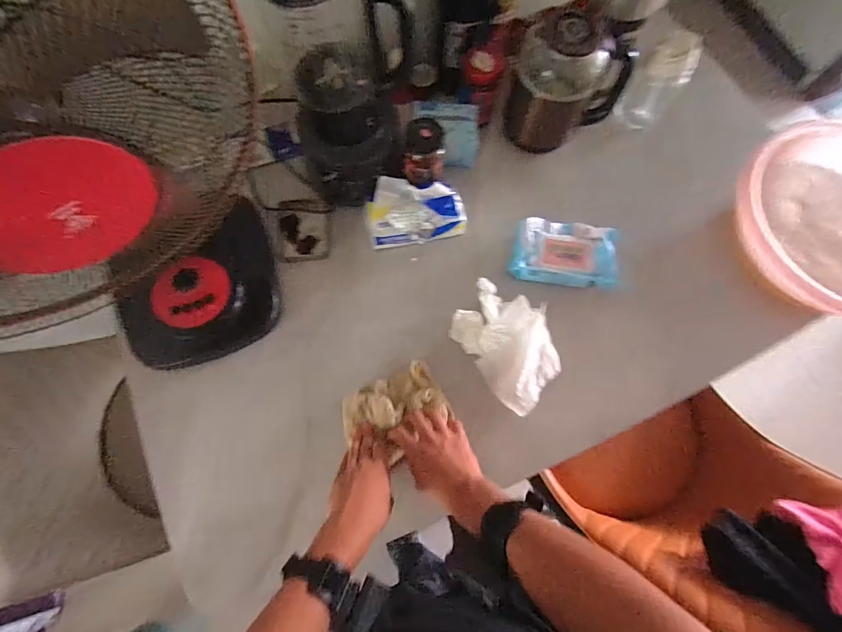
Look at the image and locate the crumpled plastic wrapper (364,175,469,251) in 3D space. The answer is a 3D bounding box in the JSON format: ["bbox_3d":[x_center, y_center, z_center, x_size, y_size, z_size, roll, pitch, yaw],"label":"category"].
[{"bbox_3d":[-0.006,-0.174,0.675,0.164,0.056,0.097,1,74,-1],"label":"crumpled plastic wrapper"}]

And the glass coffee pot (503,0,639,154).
[{"bbox_3d":[0.253,-0.414,0.696,0.171,0.213,0.113,-26,76,-8],"label":"glass coffee pot"}]

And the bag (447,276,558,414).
[{"bbox_3d":[0.141,0.039,0.633,0.129,0.057,0.199,-34,77,-10],"label":"bag"}]

